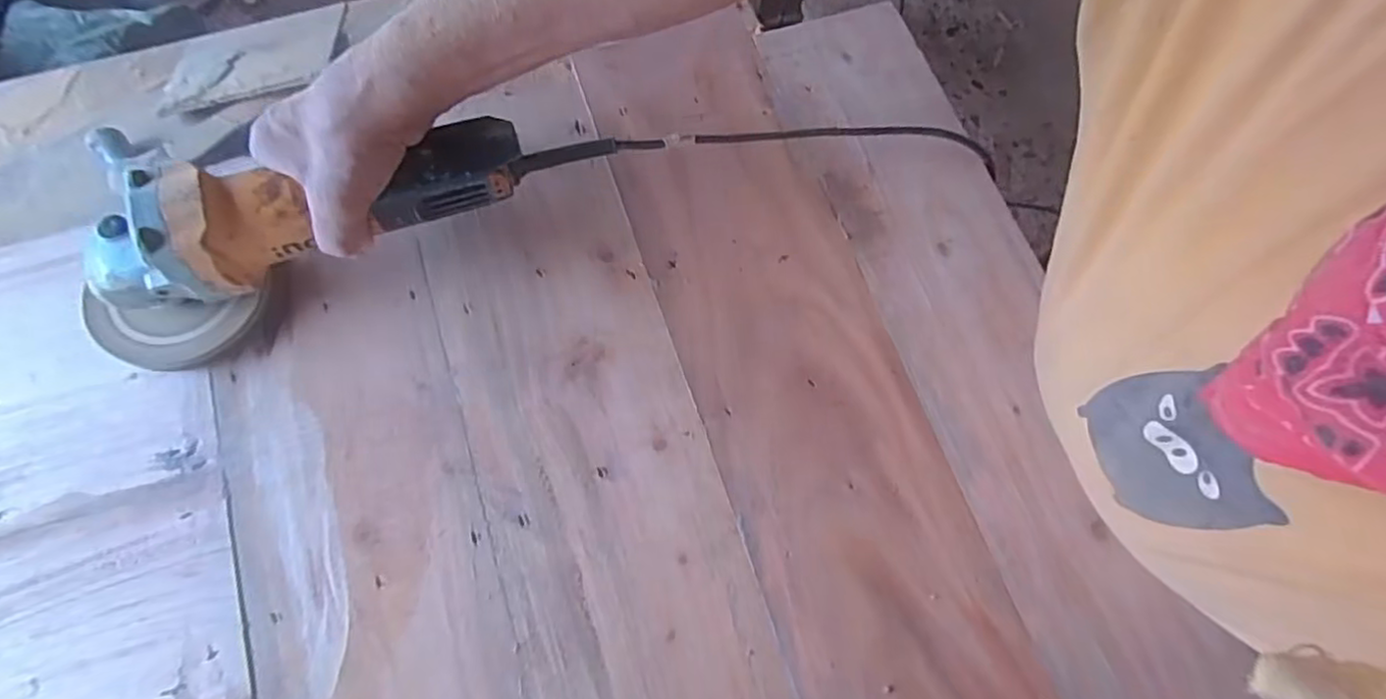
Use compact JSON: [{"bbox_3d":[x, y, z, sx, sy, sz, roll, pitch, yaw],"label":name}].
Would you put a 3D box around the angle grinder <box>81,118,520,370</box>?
[{"bbox_3d":[-0.258,-0.082,0.415,0.296,0.109,0.085,-22,73,-1],"label":"angle grinder"}]

